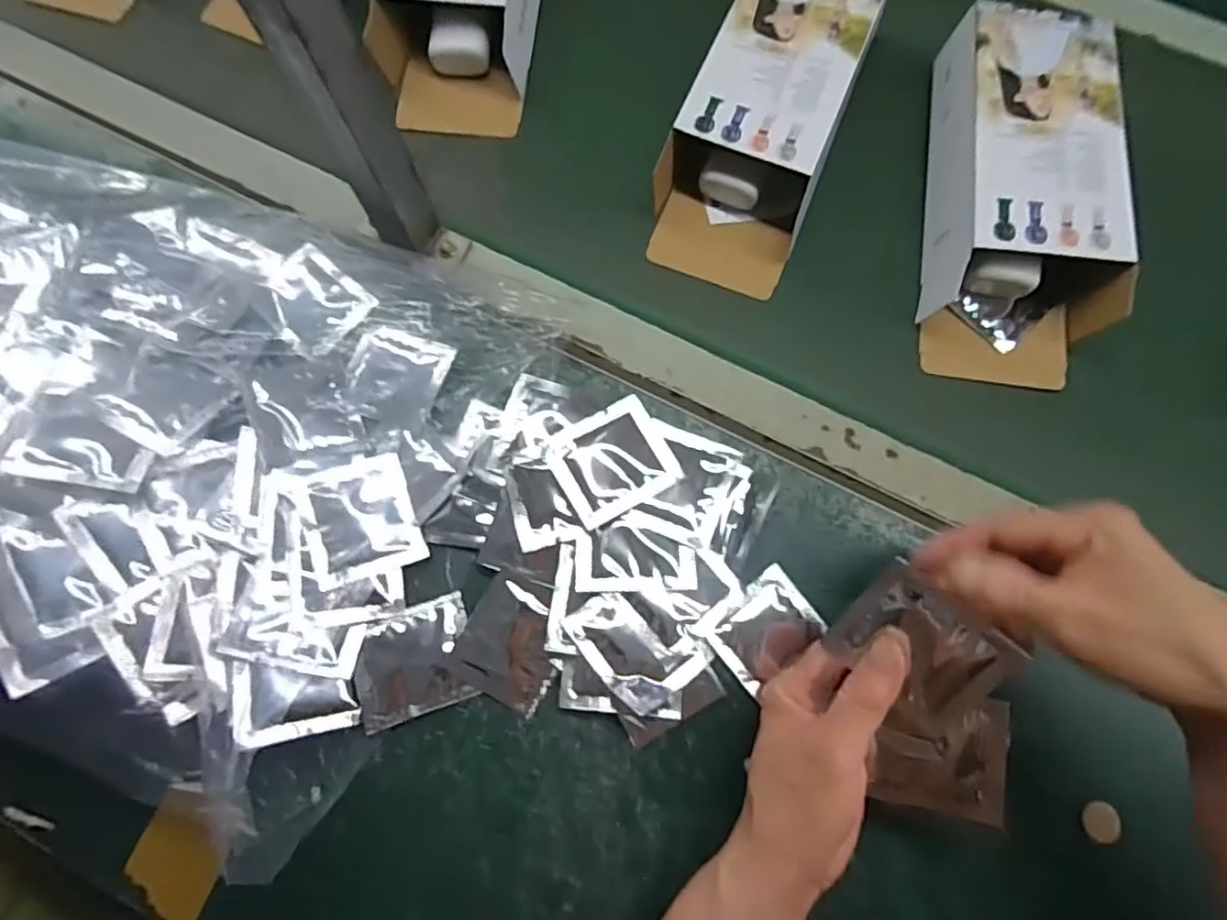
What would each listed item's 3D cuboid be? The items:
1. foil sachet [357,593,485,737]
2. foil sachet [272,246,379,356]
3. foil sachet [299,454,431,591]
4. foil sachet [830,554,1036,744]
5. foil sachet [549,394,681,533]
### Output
[{"bbox_3d":[-0.120,0.122,0.372,0.071,0.012,0.059,-19,73,-5],"label":"foil sachet"},{"bbox_3d":[-0.210,-0.111,0.433,0.068,0.011,0.060,38,77,11],"label":"foil sachet"},{"bbox_3d":[-0.156,0.036,0.385,0.063,0.007,0.069,-17,79,-21],"label":"foil sachet"},{"bbox_3d":[0.151,0.097,0.311,0.070,0.015,0.069,39,111,16],"label":"foil sachet"},{"bbox_3d":[0.000,0.001,0.384,0.069,0.006,0.061,-28,74,-12],"label":"foil sachet"}]

